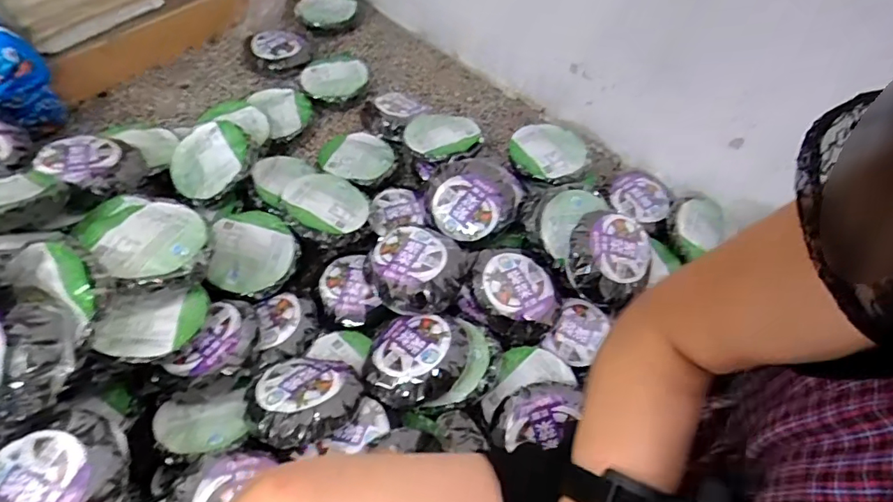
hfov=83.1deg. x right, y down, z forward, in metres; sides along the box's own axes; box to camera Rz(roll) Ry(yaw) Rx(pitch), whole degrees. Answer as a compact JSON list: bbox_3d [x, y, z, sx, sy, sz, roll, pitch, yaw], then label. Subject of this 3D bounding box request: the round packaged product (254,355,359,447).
[{"bbox_3d":[-0.196,0.203,0.689,0.139,0.043,0.139,-2,35,1],"label":"round packaged product"}]

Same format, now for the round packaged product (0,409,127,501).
[{"bbox_3d":[-0.420,0.250,0.535,0.133,0.035,0.147,25,60,16],"label":"round packaged product"}]

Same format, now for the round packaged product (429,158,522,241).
[{"bbox_3d":[0.052,-0.089,0.911,0.162,0.075,0.149,5,81,6],"label":"round packaged product"}]

